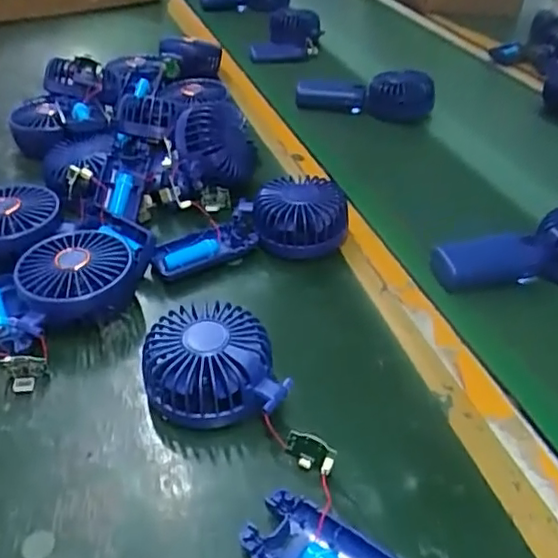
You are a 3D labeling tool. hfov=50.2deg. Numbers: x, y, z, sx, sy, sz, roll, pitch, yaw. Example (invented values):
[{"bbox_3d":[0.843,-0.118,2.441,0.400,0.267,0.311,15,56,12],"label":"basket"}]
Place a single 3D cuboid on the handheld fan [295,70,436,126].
[{"bbox_3d":[0.115,-0.245,0.793,0.179,0.056,0.038,4,39,2],"label":"handheld fan"}]

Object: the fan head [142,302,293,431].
[{"bbox_3d":[-0.044,0.057,0.399,0.090,0.045,0.082,-4,39,-6],"label":"fan head"}]

